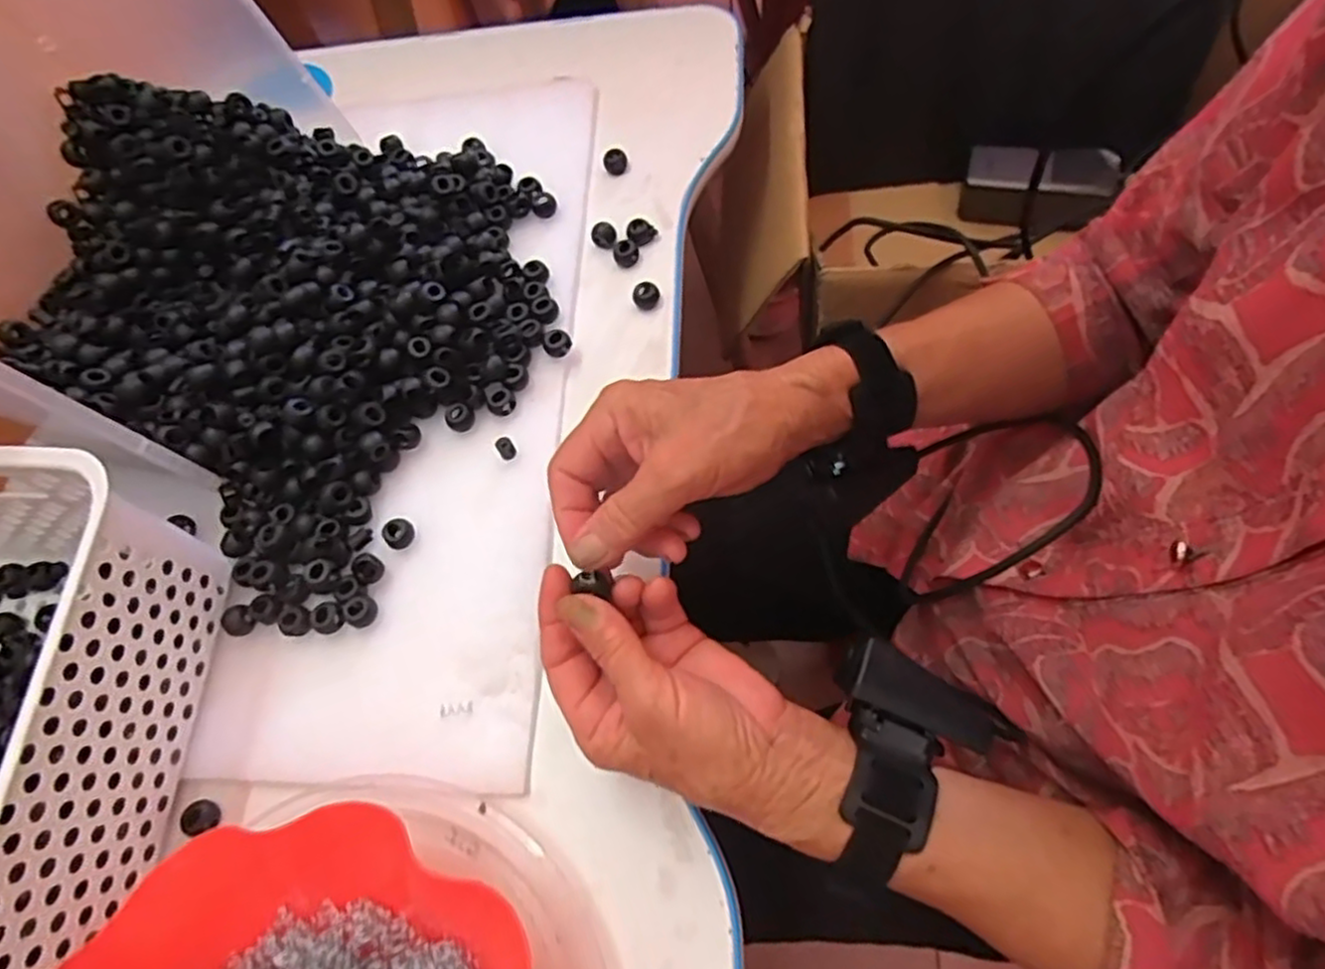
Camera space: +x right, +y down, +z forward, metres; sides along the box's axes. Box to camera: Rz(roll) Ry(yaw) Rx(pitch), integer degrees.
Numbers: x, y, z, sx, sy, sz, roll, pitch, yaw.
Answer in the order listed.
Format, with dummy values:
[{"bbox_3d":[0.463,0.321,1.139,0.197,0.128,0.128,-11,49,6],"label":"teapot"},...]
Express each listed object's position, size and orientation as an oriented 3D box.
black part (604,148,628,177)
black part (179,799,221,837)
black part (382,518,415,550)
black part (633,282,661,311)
[{"bbox_3d":[-0.035,-0.238,0.530,0.017,0.012,0.018,-3,65,1],"label":"black part"},{"bbox_3d":[-0.239,0.172,0.373,0.019,0.012,0.017,-3,65,1],"label":"black part"},{"bbox_3d":[-0.152,0.028,0.415,0.017,0.007,0.017,-1,65,2],"label":"black part"},{"bbox_3d":[-0.011,-0.124,0.475,0.018,0.014,0.016,-3,65,1],"label":"black part"}]

